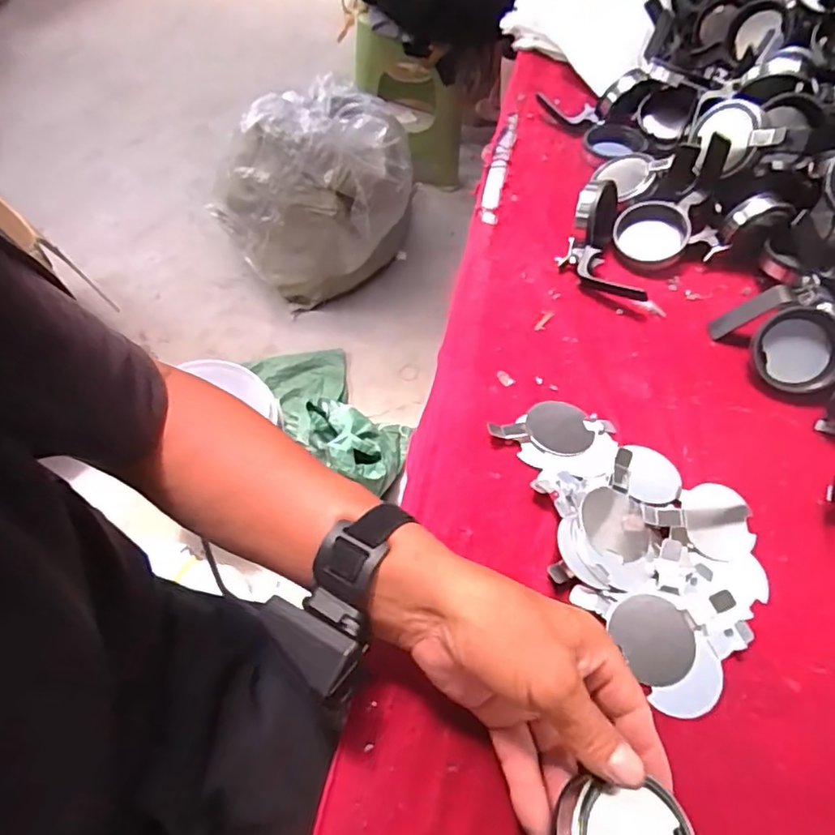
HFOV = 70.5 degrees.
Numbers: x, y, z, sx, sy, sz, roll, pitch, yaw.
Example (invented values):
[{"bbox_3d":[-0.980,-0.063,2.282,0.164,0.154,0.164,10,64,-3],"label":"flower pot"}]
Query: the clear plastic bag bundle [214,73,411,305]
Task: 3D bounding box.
[{"bbox_3d":[-0.286,-0.632,1.585,0.481,0.453,0.513,-10,56,-8],"label":"clear plastic bag bundle"}]

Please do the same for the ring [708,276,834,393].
[{"bbox_3d":[0.325,-0.067,0.523,0.088,0.025,0.097,-29,72,24],"label":"ring"}]

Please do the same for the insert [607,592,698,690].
[{"bbox_3d":[0.156,0.143,0.386,0.048,0.004,0.054,-23,64,-10],"label":"insert"}]

